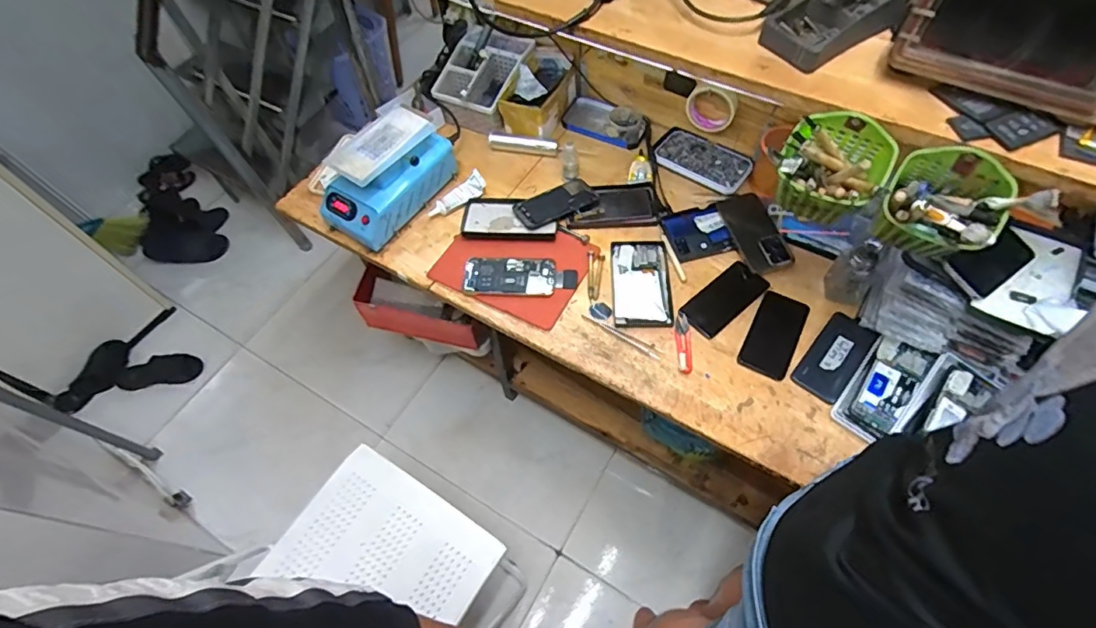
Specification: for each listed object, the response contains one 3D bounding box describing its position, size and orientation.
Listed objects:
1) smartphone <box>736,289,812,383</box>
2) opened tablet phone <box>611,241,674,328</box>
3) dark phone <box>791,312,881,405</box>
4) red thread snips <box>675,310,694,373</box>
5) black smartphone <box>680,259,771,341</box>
[{"bbox_3d":[0.371,0.031,0.868,0.074,0.008,0.157,25,63,17],"label":"smartphone"},{"bbox_3d":[0.162,-0.057,0.930,0.098,0.009,0.175,0,59,3],"label":"opened tablet phone"},{"bbox_3d":[0.454,0.066,0.839,0.071,0.017,0.154,36,67,22],"label":"dark phone"},{"bbox_3d":[0.222,0.047,0.868,0.026,0.006,0.108,2,59,5],"label":"red thread snips"},{"bbox_3d":[0.301,-0.026,0.908,0.155,0.012,0.074,-36,64,-18],"label":"black smartphone"}]

